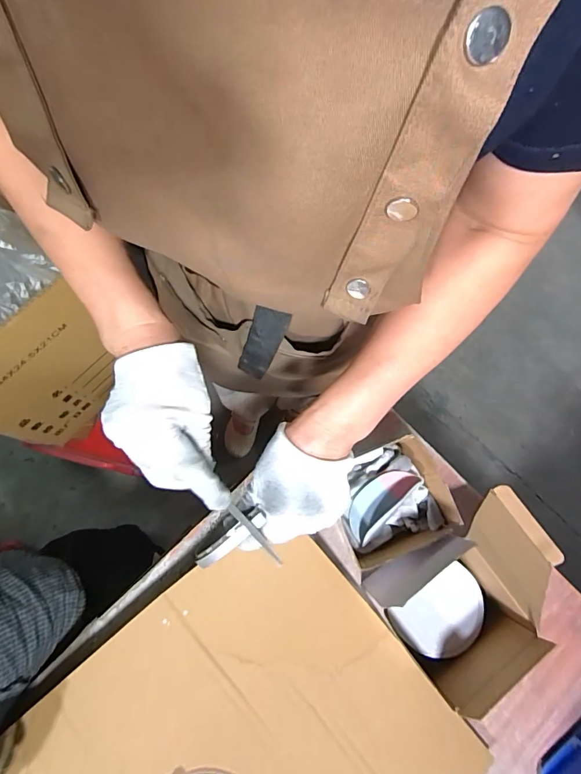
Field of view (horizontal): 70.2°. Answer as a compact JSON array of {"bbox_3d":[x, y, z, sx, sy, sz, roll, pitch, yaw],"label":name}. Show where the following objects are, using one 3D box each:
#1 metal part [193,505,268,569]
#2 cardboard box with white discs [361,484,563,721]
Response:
[{"bbox_3d":[-0.054,0.129,0.359,0.022,0.017,0.094,49,119,9],"label":"metal part"},{"bbox_3d":[0.235,0.237,0.527,0.251,0.127,0.162,-35,80,-8],"label":"cardboard box with white discs"}]

